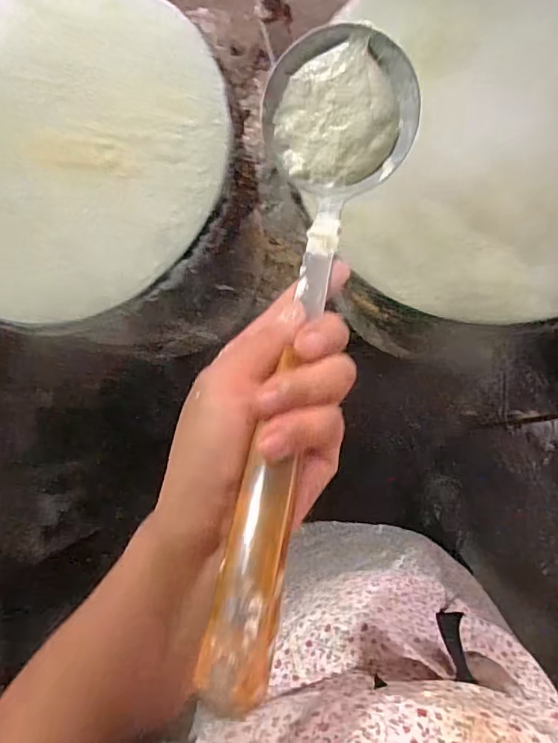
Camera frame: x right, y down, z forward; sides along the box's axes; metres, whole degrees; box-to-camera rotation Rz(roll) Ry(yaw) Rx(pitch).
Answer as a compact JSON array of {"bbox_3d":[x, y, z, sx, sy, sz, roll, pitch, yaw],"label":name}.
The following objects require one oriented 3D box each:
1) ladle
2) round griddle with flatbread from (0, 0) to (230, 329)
[{"bbox_3d":[0.021,-0.033,0.264,0.087,0.061,0.346,5,66,7],"label":"ladle"},{"bbox_3d":[-0.235,-0.233,0.537,0.359,0.032,0.351,0,87,7],"label":"round griddle with flatbread"}]

